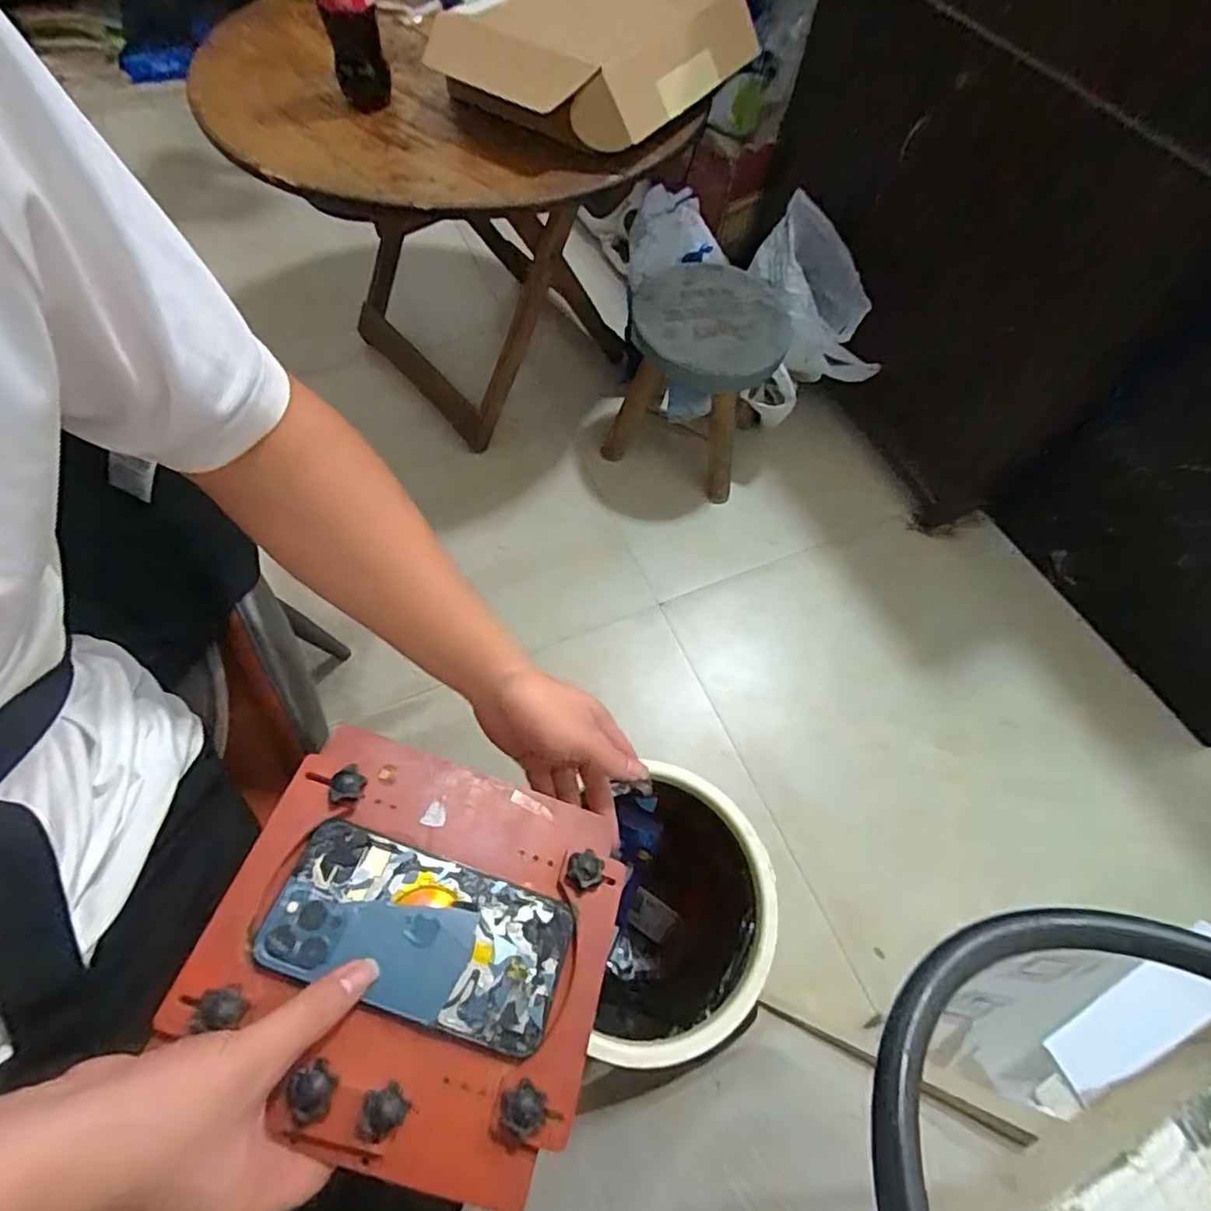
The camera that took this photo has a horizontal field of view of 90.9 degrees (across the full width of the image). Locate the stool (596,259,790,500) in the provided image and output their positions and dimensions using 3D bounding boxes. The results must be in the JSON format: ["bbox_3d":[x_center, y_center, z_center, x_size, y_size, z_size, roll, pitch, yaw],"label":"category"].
[{"bbox_3d":[0.167,-0.439,1.172,0.293,0.343,0.279,15,60,6],"label":"stool"}]

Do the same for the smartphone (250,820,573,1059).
[{"bbox_3d":[-0.101,0.183,0.332,0.157,0.004,0.078,23,52,-4],"label":"smartphone"}]

